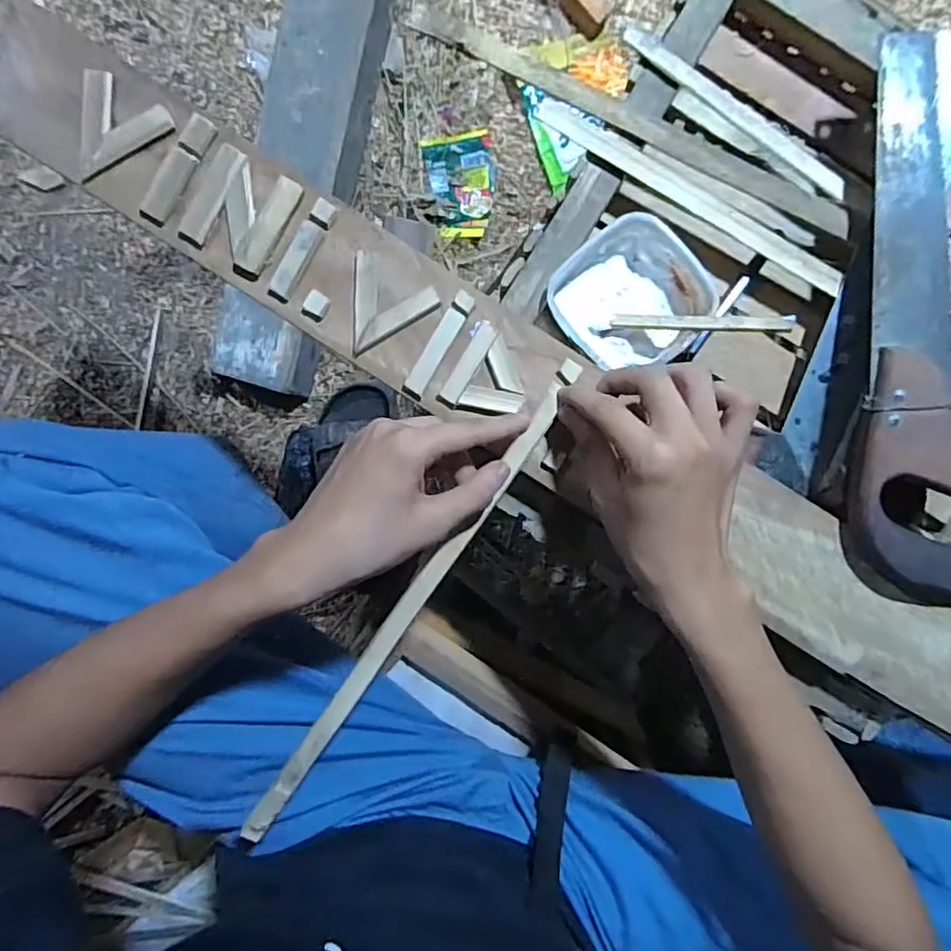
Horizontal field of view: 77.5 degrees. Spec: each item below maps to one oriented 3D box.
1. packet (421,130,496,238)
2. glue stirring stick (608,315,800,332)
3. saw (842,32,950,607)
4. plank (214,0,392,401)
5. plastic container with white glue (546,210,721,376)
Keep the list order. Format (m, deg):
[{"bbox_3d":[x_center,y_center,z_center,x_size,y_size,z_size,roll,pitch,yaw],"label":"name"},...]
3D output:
[{"bbox_3d":[-0.020,-0.375,0.767,0.089,0.022,0.121,-1,94,0],"label":"packet"},{"bbox_3d":[0.147,-0.101,0.393,0.113,0.010,0.009,9,95,29],"label":"glue stirring stick"},{"bbox_3d":[0.292,-0.093,0.369,0.097,0.026,0.346,2,94,-2],"label":"saw"},{"bbox_3d":[-0.151,-0.618,0.721,0.133,0.076,1.053,13,94,-1],"label":"plank"},{"bbox_3d":[0.107,-0.121,0.414,0.094,0.034,0.097,-39,94,1],"label":"plastic container with white glue"}]

